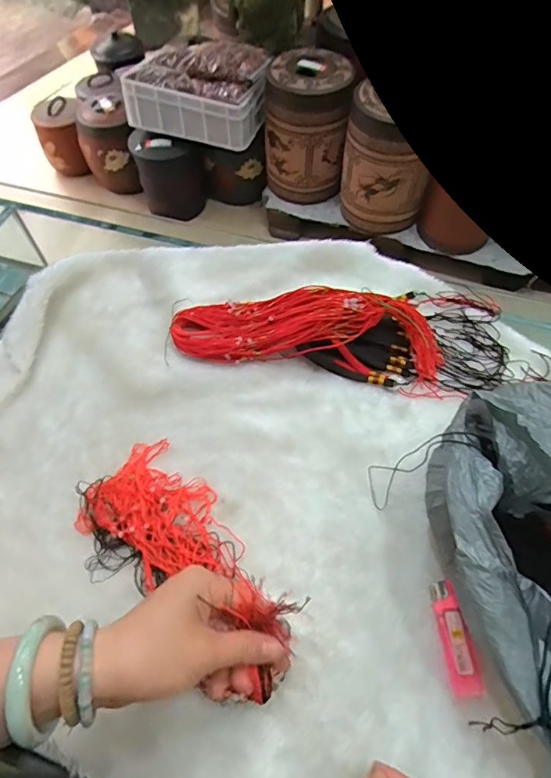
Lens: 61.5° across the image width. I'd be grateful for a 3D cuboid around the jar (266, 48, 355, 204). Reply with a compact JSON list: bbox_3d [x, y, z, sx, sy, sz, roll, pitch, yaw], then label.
[{"bbox_3d":[0.103,-0.924,1.642,0.264,0.411,0.269,0,60,1],"label":"jar"}]

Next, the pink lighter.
[{"bbox_3d":[0.139,0.193,0.359,0.023,0.010,0.079,-6,60,-2],"label":"pink lighter"}]

